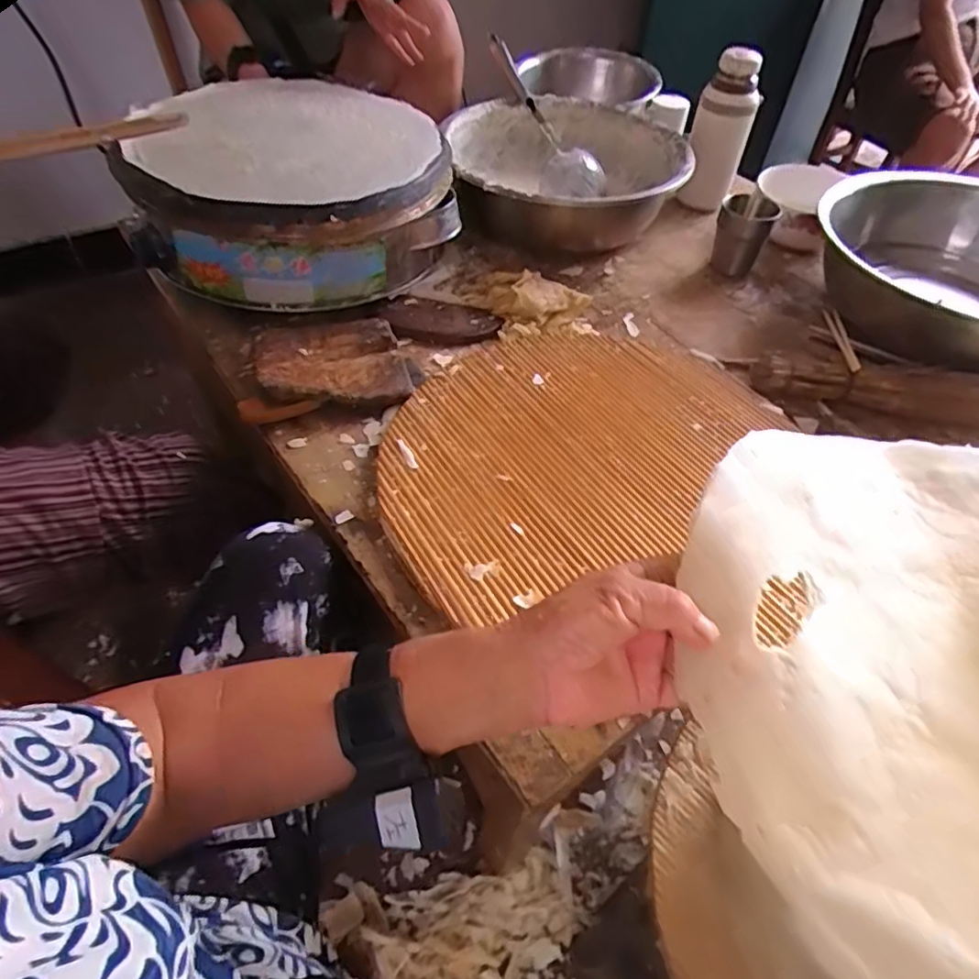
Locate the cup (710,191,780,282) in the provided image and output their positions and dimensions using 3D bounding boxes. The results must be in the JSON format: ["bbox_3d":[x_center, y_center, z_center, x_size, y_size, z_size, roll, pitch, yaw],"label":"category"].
[{"bbox_3d":[0.348,-0.346,0.859,0.068,0.092,0.068,2,50,-2],"label":"cup"}]

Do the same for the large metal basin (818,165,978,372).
[{"bbox_3d":[0.579,-0.269,0.774,0.307,0.111,0.307,2,50,-2],"label":"large metal basin"}]

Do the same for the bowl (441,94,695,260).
[{"bbox_3d":[0.107,-0.470,0.938,0.319,0.116,0.341,0,46,0],"label":"bowl"}]

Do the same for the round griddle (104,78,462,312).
[{"bbox_3d":[-0.253,-0.368,0.787,0.351,0.174,0.354,2,50,-2],"label":"round griddle"}]

